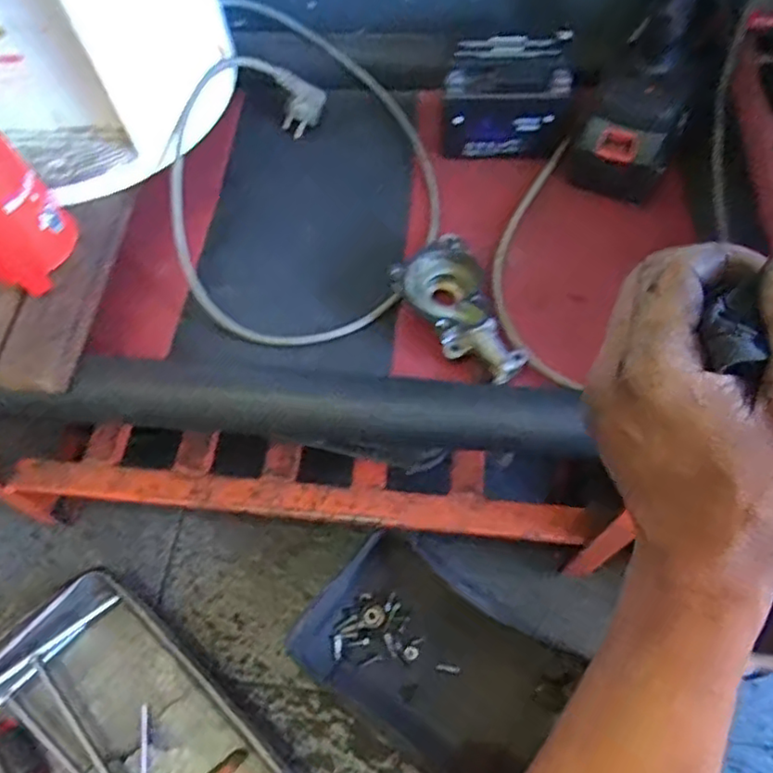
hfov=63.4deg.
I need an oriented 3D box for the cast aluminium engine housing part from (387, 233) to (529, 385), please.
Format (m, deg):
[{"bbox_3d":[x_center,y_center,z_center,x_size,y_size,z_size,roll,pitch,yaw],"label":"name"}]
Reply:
[{"bbox_3d":[0.053,-0.060,0.481,0.068,0.032,0.134,-24,62,-10],"label":"cast aluminium engine housing part"}]

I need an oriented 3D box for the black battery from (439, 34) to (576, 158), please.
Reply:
[{"bbox_3d":[0.109,-0.259,0.568,0.111,0.085,0.059,7,62,7],"label":"black battery"}]

